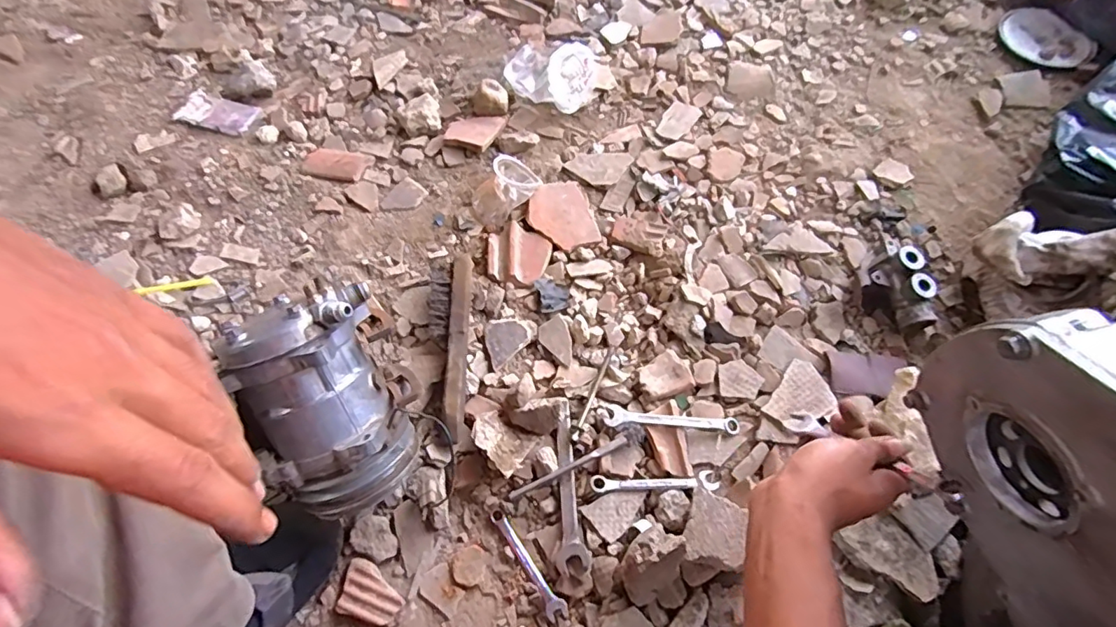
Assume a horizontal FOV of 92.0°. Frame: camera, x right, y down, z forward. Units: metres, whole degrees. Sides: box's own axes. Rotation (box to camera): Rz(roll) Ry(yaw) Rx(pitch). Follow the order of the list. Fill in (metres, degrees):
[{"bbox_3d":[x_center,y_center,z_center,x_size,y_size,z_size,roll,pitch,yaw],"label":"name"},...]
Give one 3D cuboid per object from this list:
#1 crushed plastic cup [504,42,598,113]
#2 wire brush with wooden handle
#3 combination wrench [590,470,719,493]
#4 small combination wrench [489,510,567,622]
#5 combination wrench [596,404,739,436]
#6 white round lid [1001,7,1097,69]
[{"bbox_3d":[-0.015,-0.366,0.815,0.140,0.074,0.090,21,67,9],"label":"crushed plastic cup"},{"bbox_3d":[-0.133,0.035,0.652,0.052,0.037,0.236,0,66,0],"label":"wire brush with wooden handle"},{"bbox_3d":[0.105,0.184,0.588,0.136,0.011,0.020,-2,66,-1],"label":"combination wrench"},{"bbox_3d":[-0.035,0.265,0.573,0.021,0.008,0.124,-35,70,-14],"label":"small combination wrench"},{"bbox_3d":[0.126,0.121,0.612,0.157,0.012,0.025,5,66,2],"label":"combination wrench"},{"bbox_3d":[0.789,-0.446,0.872,0.138,0.018,0.138,0,66,0],"label":"white round lid"}]

